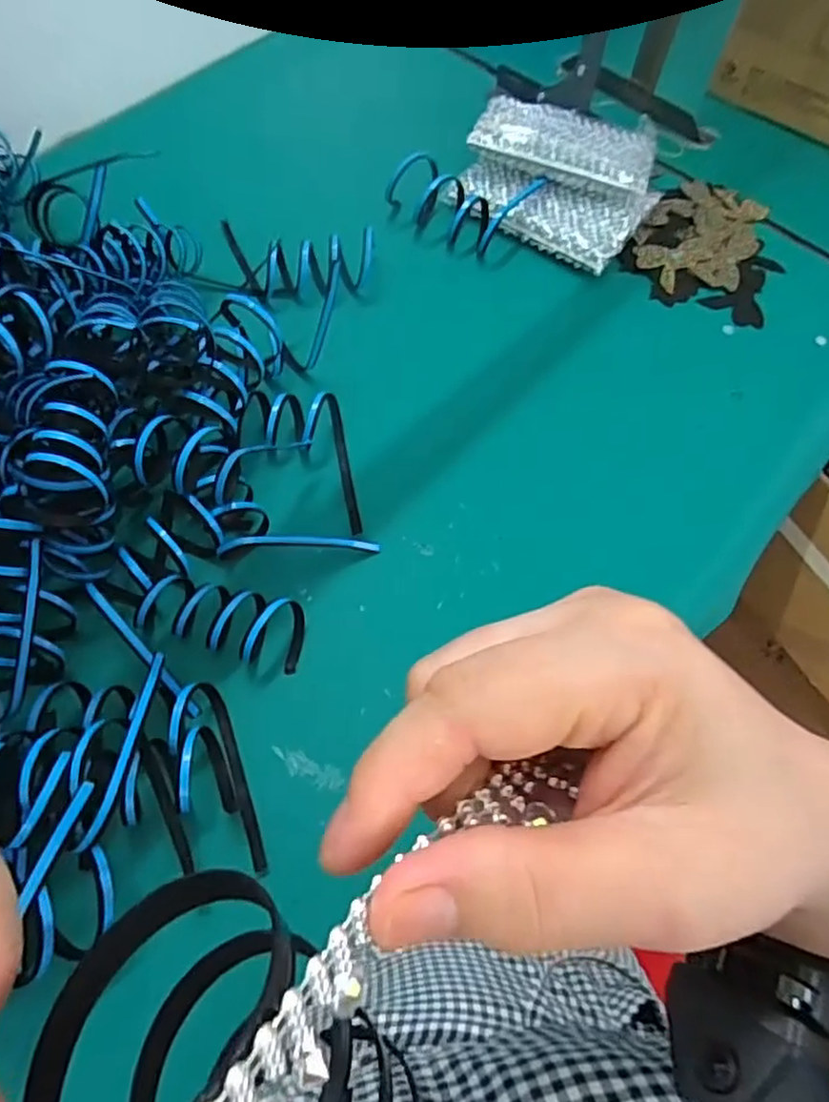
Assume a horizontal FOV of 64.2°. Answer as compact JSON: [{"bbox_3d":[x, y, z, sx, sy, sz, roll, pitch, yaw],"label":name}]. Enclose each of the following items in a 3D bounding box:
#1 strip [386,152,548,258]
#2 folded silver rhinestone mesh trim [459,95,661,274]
[{"bbox_3d":[0.054,-0.408,0.770,0.165,0.059,0.086,18,65,6],"label":"strip"},{"bbox_3d":[0.174,-0.446,0.782,0.215,0.060,0.208,21,65,7],"label":"folded silver rhinestone mesh trim"}]

